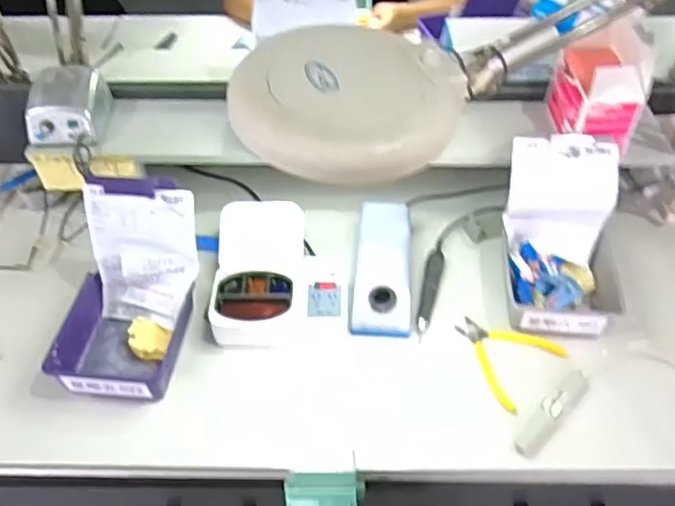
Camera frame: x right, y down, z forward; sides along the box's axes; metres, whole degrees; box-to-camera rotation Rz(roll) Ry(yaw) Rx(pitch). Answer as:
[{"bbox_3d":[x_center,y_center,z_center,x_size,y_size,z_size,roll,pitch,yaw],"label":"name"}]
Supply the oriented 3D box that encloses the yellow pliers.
[{"bbox_3d":[0.223,0.134,0.844,0.123,0.010,0.133,-33,55,-27],"label":"yellow pliers"}]

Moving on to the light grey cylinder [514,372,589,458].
[{"bbox_3d":[0.281,0.203,0.796,0.027,0.024,0.155,35,56,29],"label":"light grey cylinder"}]

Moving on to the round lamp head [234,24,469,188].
[{"bbox_3d":[0.011,-0.148,0.593,0.222,0.048,0.202,6,47,6],"label":"round lamp head"}]

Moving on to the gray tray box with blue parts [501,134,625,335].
[{"bbox_3d":[0.336,-0.020,0.892,0.156,0.190,0.228,1,47,1],"label":"gray tray box with blue parts"}]

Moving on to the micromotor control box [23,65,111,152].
[{"bbox_3d":[-0.423,-0.235,0.975,0.104,0.078,0.149,-1,47,-1],"label":"micromotor control box"}]

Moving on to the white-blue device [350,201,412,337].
[{"bbox_3d":[0.069,0.017,0.929,0.090,0.075,0.223,3,47,4],"label":"white-blue device"}]

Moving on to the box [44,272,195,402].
[{"bbox_3d":[-0.292,0.113,0.838,0.158,0.055,0.167,7,47,7],"label":"box"}]

